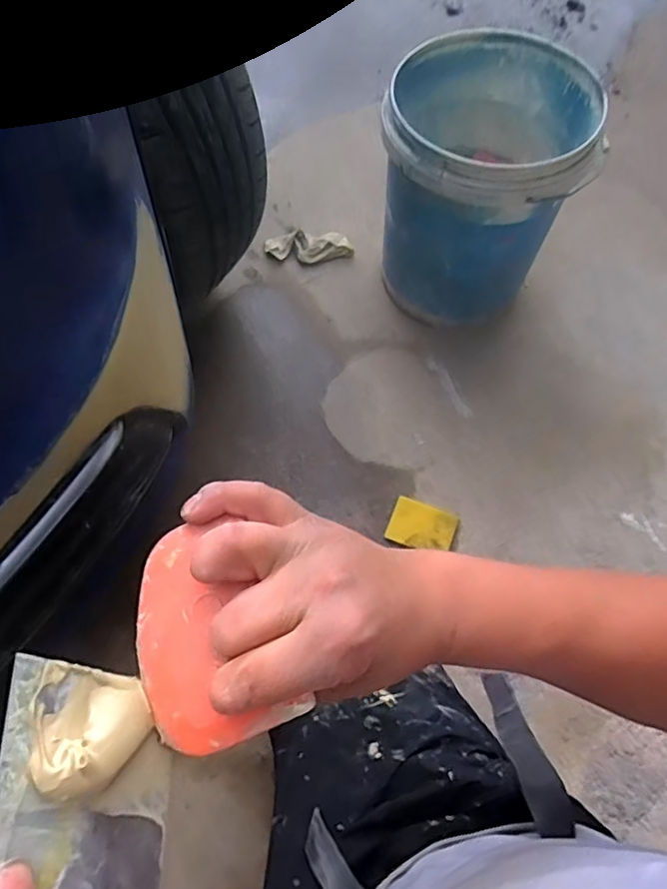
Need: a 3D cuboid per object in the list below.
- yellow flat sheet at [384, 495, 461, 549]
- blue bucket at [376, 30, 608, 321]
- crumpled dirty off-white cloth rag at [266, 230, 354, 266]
[{"bbox_3d":[0.142,0.131,0.916,0.102,0.011,0.076,22,69,3],"label":"yellow flat sheet"},{"bbox_3d":[0.229,-0.422,0.967,0.289,0.351,0.303,25,70,8],"label":"blue bucket"},{"bbox_3d":[-0.049,-0.392,1.153,0.172,0.027,0.062,6,67,5],"label":"crumpled dirty off-white cloth rag"}]

